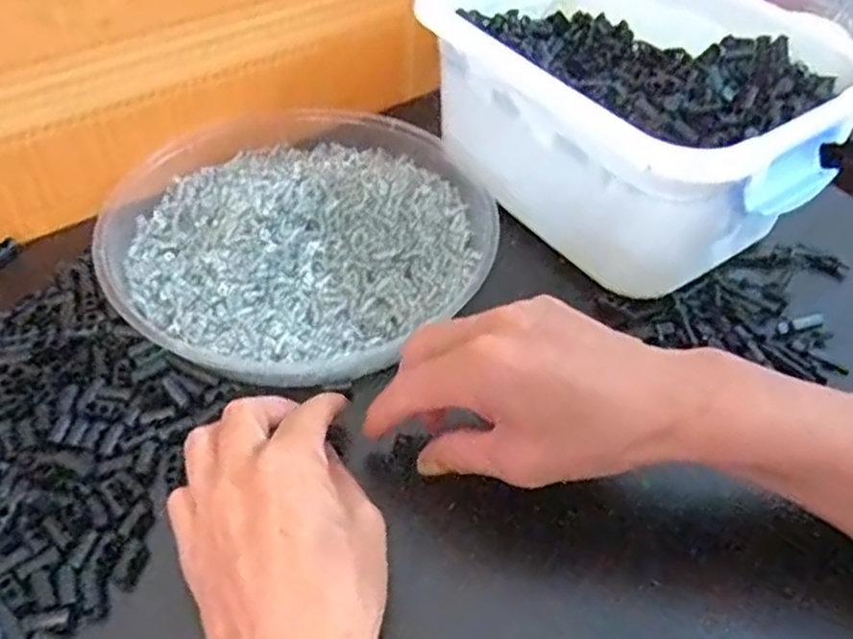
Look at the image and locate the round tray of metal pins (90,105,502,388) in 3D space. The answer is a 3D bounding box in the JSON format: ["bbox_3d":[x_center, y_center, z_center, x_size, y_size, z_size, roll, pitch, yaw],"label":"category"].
[{"bbox_3d":[-0.078,-0.062,0.469,0.211,0.034,0.235,37,55,27],"label":"round tray of metal pins"}]

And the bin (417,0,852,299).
[{"bbox_3d":[0.121,-0.142,0.493,0.176,0.112,0.264,-30,56,-27],"label":"bin"}]

